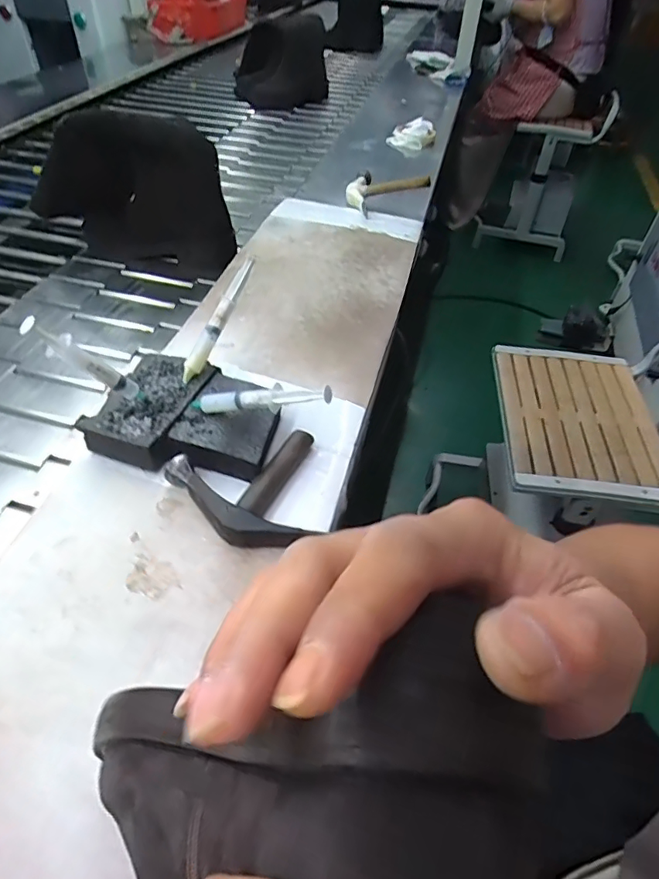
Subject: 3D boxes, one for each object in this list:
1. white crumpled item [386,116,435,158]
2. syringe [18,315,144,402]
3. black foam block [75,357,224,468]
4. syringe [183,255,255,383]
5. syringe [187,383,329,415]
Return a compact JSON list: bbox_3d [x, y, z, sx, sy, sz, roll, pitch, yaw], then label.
[{"bbox_3d":[0.194,-0.691,1.181,0.080,0.041,0.108,25,52,20],"label":"white crumpled item"},{"bbox_3d":[-0.206,-0.064,0.448,0.021,0.120,0.019,-34,48,16],"label":"syringe"},{"bbox_3d":[-0.172,-0.031,0.508,0.079,0.039,0.127,17,48,12],"label":"black foam block"},{"bbox_3d":[-0.111,-0.124,0.524,0.018,0.013,0.144,26,86,20],"label":"syringe"},{"bbox_3d":[-0.065,-0.035,0.461,0.147,0.017,0.016,-2,43,27],"label":"syringe"}]

